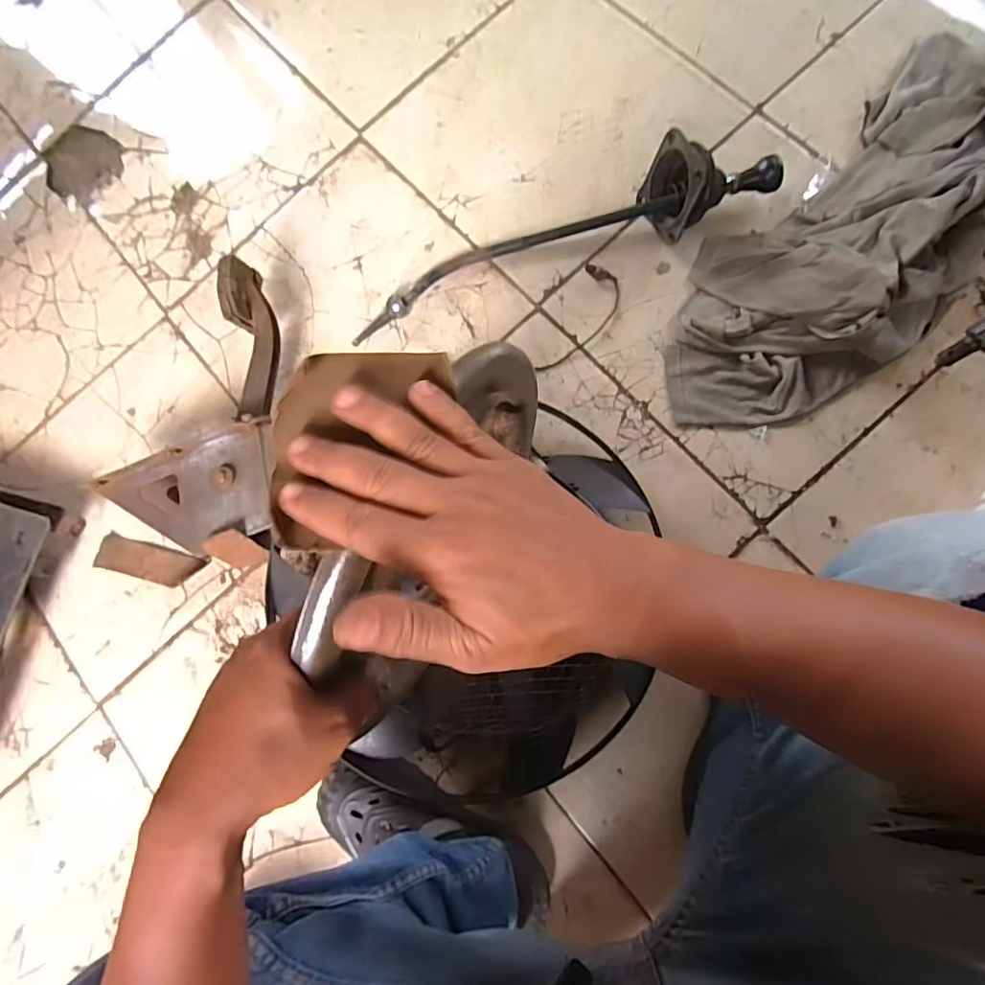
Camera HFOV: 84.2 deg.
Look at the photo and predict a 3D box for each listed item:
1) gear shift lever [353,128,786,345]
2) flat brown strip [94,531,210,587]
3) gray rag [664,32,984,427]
[{"bbox_3d":[0.079,-0.336,0.720,0.592,0.106,0.115,-21,81,4],"label":"gear shift lever"},{"bbox_3d":[-0.486,0.100,0.777,0.165,0.011,0.049,13,85,8],"label":"flat brown strip"},{"bbox_3d":[0.449,-0.306,0.676,0.569,0.079,0.267,-41,80,1],"label":"gray rag"}]

